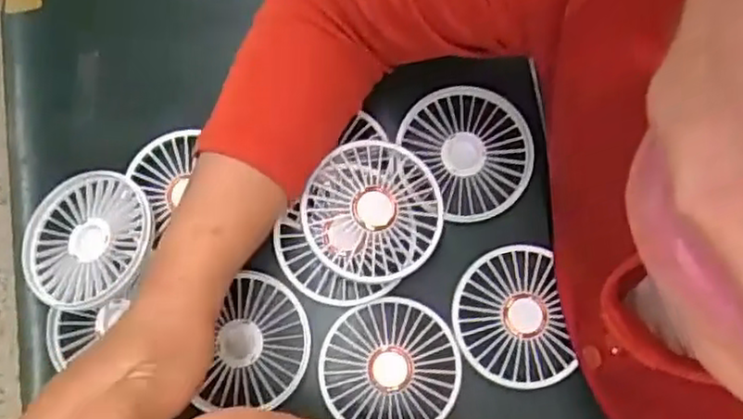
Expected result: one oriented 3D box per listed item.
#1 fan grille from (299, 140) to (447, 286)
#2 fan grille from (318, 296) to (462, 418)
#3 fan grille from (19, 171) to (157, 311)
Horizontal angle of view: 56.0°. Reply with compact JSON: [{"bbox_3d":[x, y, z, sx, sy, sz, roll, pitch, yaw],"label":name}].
[{"bbox_3d":[0.001,0.001,0.436,0.084,0.015,0.084,1,82,-10],"label":"fan grille"},{"bbox_3d":[0.012,0.095,0.436,0.084,0.005,0.076,8,79,3],"label":"fan grille"},{"bbox_3d":[-0.180,0.019,0.443,0.085,0.012,0.087,-2,69,14],"label":"fan grille"}]

